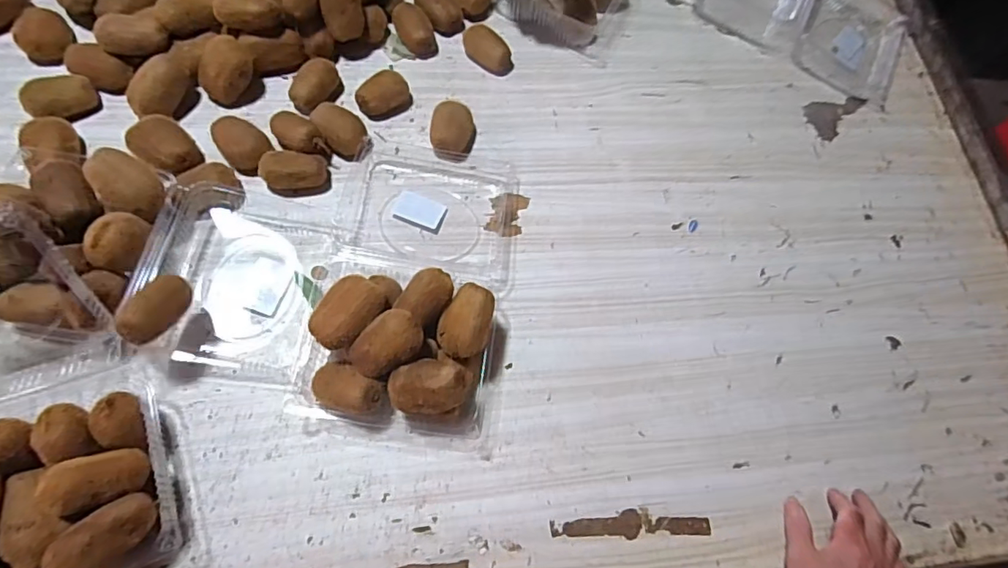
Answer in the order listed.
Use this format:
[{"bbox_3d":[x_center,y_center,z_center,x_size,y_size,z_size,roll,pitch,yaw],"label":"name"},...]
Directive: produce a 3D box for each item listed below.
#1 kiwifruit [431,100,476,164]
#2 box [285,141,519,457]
[{"bbox_3d":[-0.067,-0.200,0.677,0.057,0.045,0.072,5,70,-5],"label":"kiwifruit"},{"bbox_3d":[-0.099,-0.014,0.586,0.213,0.104,0.360,9,70,-4],"label":"box"}]

